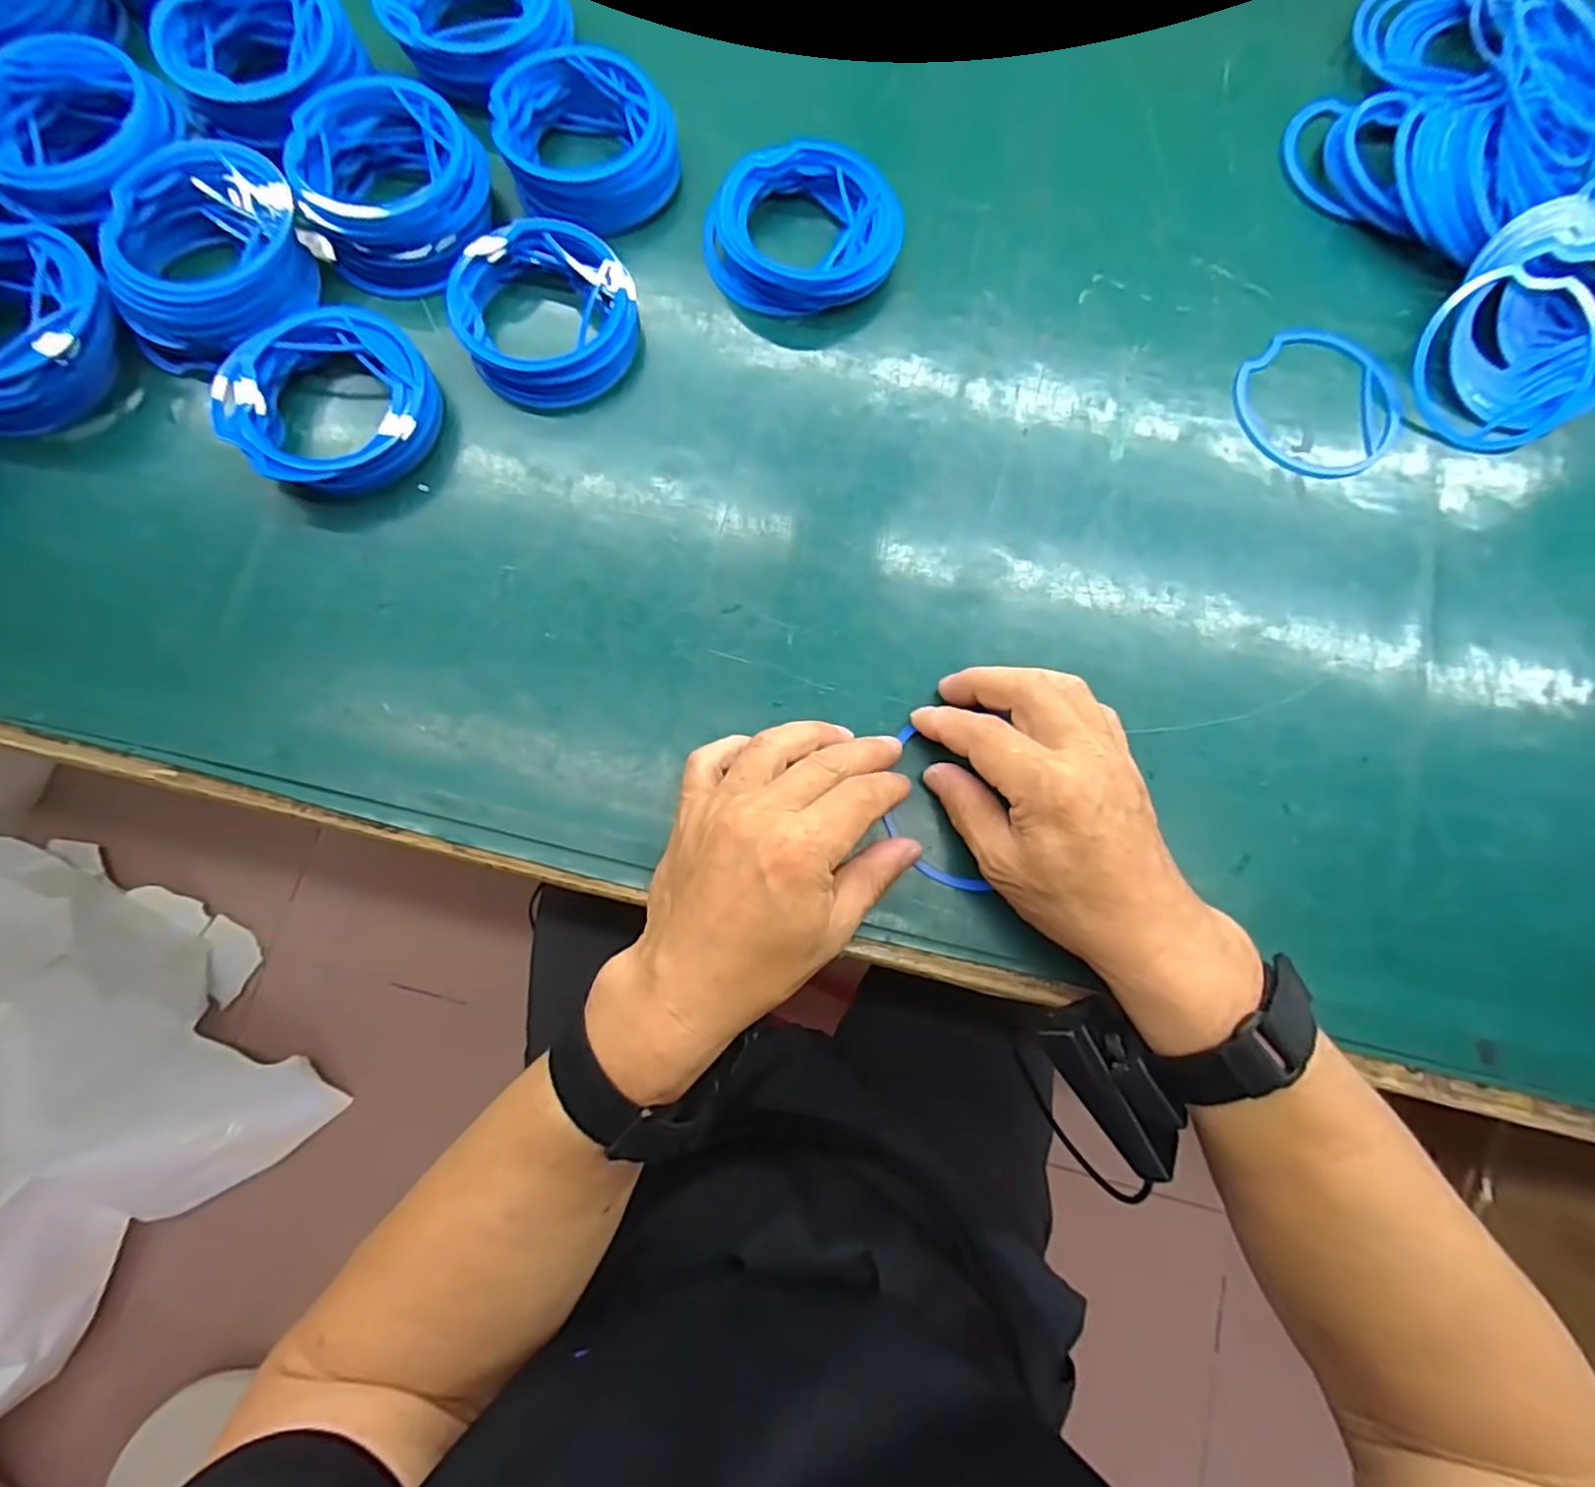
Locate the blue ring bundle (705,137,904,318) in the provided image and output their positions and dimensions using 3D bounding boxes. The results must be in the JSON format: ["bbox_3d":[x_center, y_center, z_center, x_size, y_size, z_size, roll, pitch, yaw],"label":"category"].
[{"bbox_3d":[0.002,-0.299,0.398,0.108,0.026,0.094,-15,79,-5],"label":"blue ring bundle"}]

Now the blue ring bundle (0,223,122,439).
[{"bbox_3d":[-0.415,-0.220,0.363,0.101,0.047,0.092,0,78,-1],"label":"blue ring bundle"}]

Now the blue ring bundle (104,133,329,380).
[{"bbox_3d":[-0.326,-0.268,0.377,0.115,0.035,0.099,-38,82,-8],"label":"blue ring bundle"}]

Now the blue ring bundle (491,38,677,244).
[{"bbox_3d":[-0.124,-0.353,0.398,0.096,0.034,0.097,0,78,-1],"label":"blue ring bundle"}]

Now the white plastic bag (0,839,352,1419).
[{"bbox_3d":[-1.034,0.514,0.911,0.576,0.235,0.596,32,79,5],"label":"white plastic bag"}]

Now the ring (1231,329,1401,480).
[{"bbox_3d":[0.299,-0.195,0.395,0.097,0.005,0.091,0,78,-1],"label":"ring"}]

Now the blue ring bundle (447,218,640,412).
[{"bbox_3d":[-0.139,-0.239,0.381,0.094,0.025,0.101,-6,79,-3],"label":"blue ring bundle"}]

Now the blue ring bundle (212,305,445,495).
[{"bbox_3d":[-0.247,-0.182,0.365,0.100,0.028,0.100,38,80,6],"label":"blue ring bundle"}]

